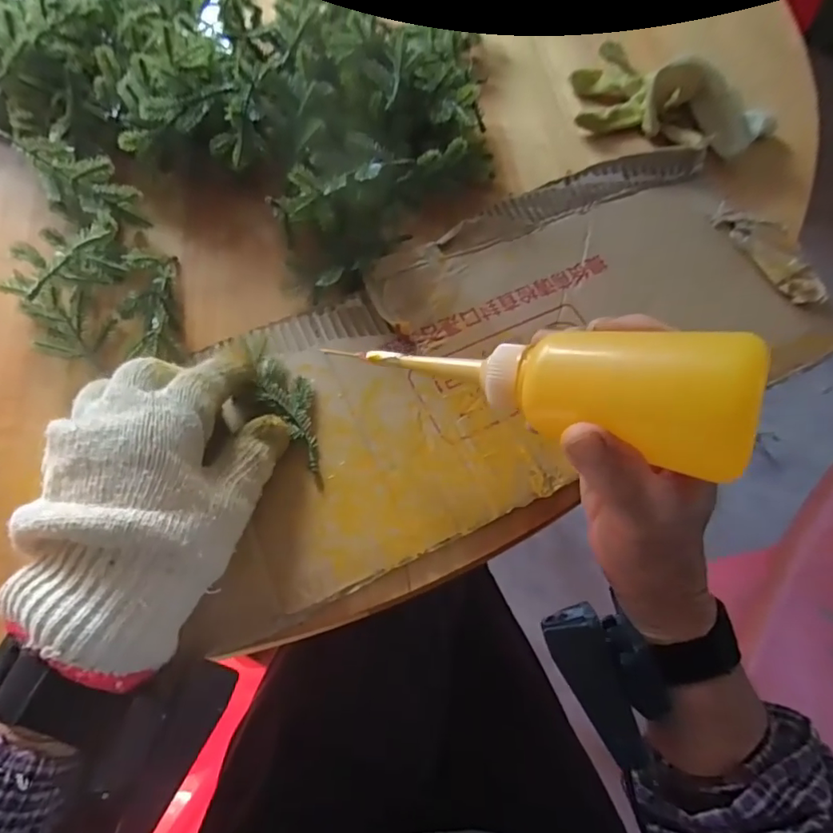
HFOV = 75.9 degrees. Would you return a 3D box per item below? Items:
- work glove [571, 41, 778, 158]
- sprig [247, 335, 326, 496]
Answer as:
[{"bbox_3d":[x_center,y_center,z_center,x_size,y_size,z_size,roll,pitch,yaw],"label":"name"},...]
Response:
[{"bbox_3d":[0.196,-0.249,0.417,0.150,0.043,0.096,34,68,13],"label":"work glove"},{"bbox_3d":[-0.073,-0.012,0.308,0.028,0.017,0.109,-26,69,-14],"label":"sprig"}]

